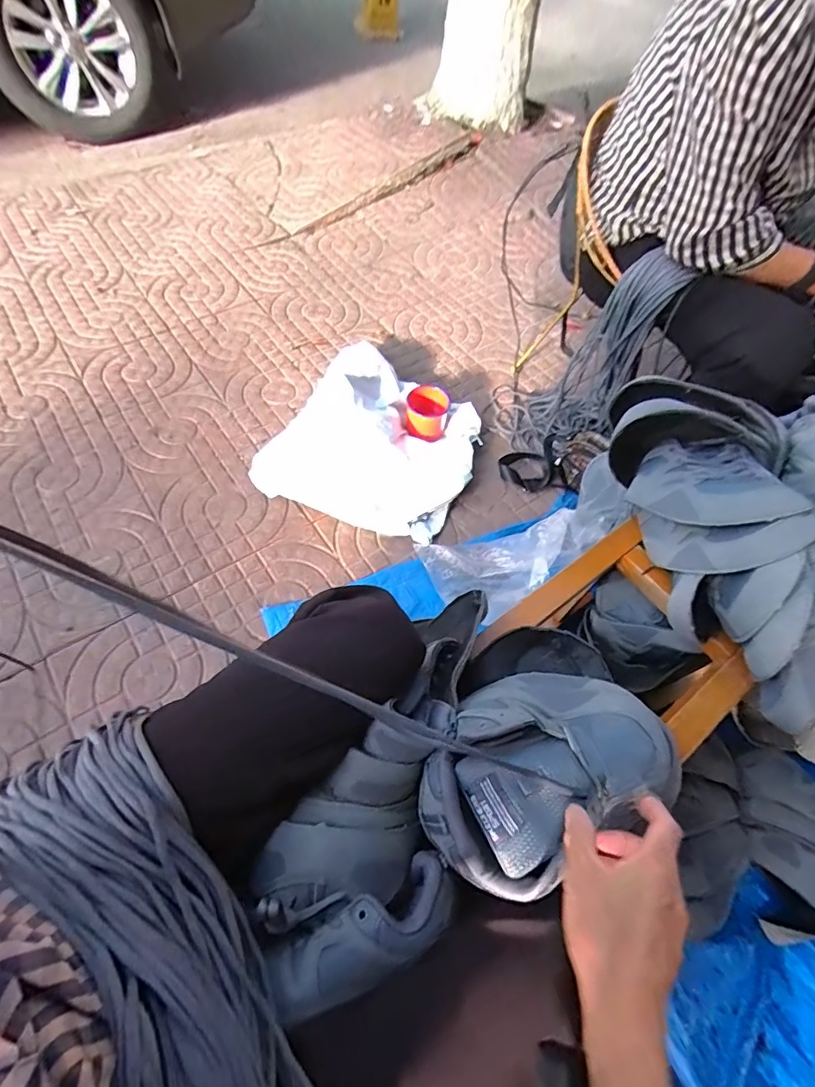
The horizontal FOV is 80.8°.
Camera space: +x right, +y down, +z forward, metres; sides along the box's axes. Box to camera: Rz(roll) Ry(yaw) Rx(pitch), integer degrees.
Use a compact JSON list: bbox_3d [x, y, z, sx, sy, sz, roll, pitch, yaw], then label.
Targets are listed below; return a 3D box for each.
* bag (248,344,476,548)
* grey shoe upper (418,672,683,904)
[{"bbox_3d":[-0.058,-0.230,1.039,0.408,0.097,0.428,24,60,8],"label":"bag"},{"bbox_3d":[0.113,0.182,0.402,0.213,0.070,0.141,-27,60,-20],"label":"grey shoe upper"}]

